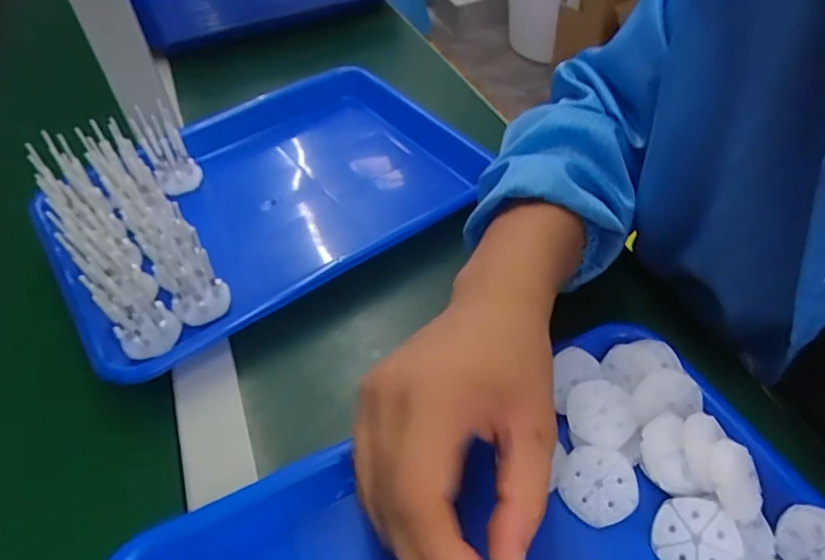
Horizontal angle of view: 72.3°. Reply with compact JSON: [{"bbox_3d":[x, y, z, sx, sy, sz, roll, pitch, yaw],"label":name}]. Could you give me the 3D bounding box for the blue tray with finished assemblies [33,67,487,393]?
[{"bbox_3d":[-0.122,-0.076,0.458,0.316,0.078,0.239,-30,52,-22],"label":"blue tray with finished assemblies"}]

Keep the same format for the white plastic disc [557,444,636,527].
[{"bbox_3d":[0.096,0.106,0.295,0.038,0.004,0.038,-4,64,8],"label":"white plastic disc"}]

